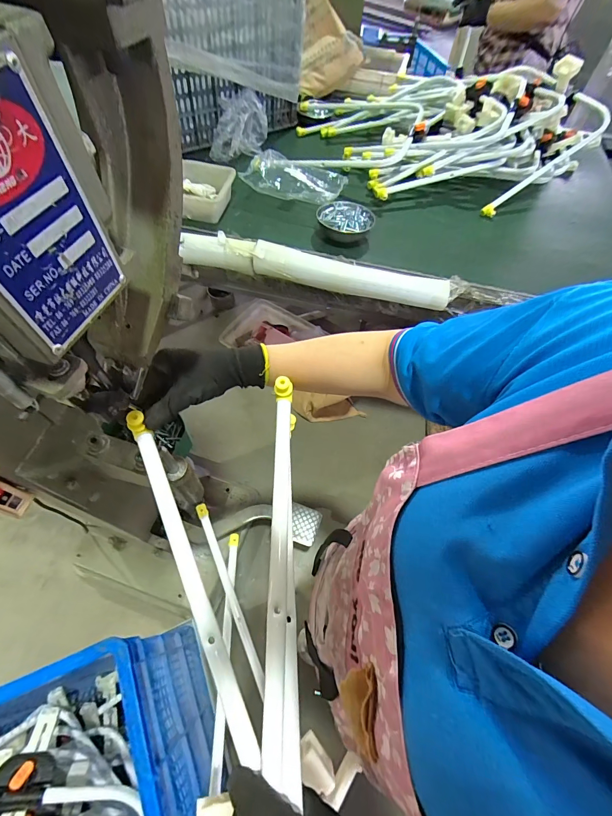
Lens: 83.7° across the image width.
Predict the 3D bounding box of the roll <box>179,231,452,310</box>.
[{"bbox_3d":[0.013,-0.342,0.837,0.661,0.069,0.074,12,60,4],"label":"roll"}]

